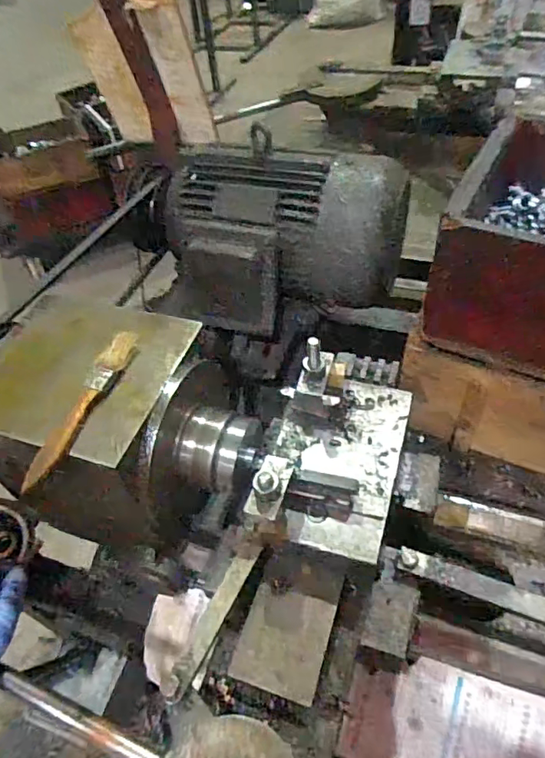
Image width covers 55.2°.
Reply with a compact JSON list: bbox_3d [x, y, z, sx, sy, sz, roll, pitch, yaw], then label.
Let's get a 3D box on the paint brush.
[{"bbox_3d":[-0.146,0.018,0.403,0.021,0.017,0.150,11,52,16],"label":"paint brush"}]

